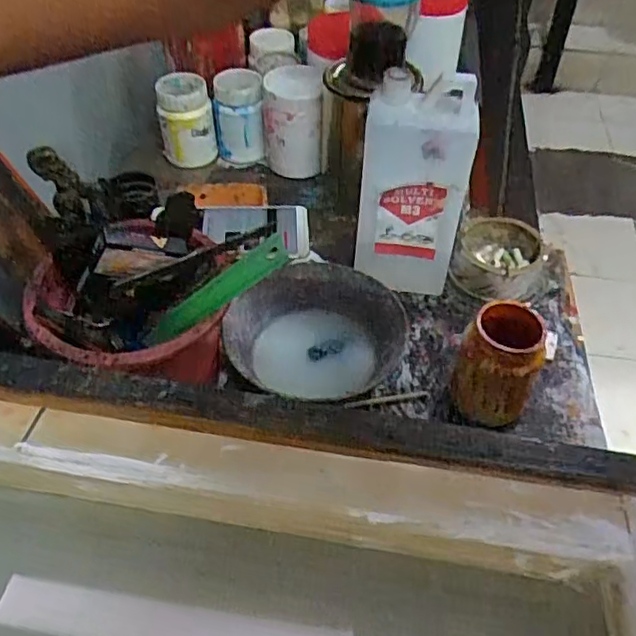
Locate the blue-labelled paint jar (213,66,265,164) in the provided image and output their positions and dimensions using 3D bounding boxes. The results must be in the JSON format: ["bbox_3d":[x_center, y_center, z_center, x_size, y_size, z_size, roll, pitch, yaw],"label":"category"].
[{"bbox_3d":[-0.100,-0.252,0.797,0.060,0.111,0.051,-2,48,-4],"label":"blue-labelled paint jar"}]

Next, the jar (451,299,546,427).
[{"bbox_3d":[0.152,0.040,0.530,0.063,0.098,0.058,1,48,-1],"label":"jar"}]

